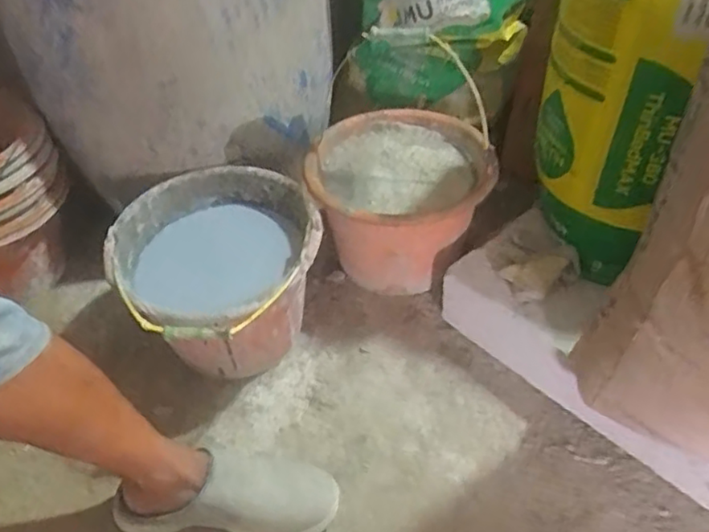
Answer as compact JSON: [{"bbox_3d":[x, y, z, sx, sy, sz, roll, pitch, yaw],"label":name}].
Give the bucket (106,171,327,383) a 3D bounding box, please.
[{"bbox_3d":[-0.170,0.031,0.886,0.276,0.205,0.298,-3,42,2],"label":"bucket"}]

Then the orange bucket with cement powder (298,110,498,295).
[{"bbox_3d":[0.068,-0.084,0.995,0.261,0.192,0.281,-3,42,2],"label":"orange bucket with cement powder"}]

